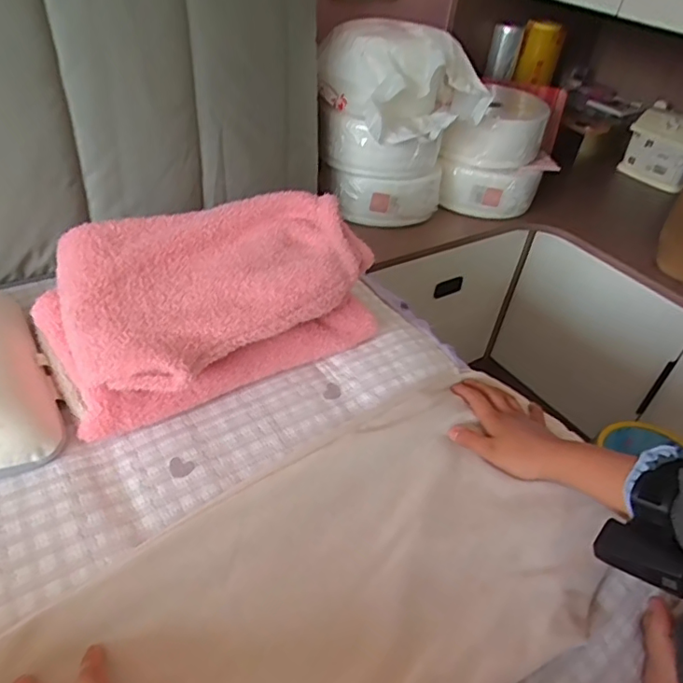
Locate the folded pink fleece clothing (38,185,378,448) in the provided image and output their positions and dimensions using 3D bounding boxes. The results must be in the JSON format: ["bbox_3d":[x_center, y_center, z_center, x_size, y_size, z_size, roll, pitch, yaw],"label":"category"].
[{"bbox_3d":[-0.143,-0.049,0.639,0.351,0.152,0.217,-20,47,-28],"label":"folded pink fleece clothing"}]

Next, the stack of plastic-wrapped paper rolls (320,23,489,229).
[{"bbox_3d":[0.103,-0.414,1.060,0.229,0.318,0.221,-28,52,-35],"label":"stack of plastic-wrapped paper rolls"}]

